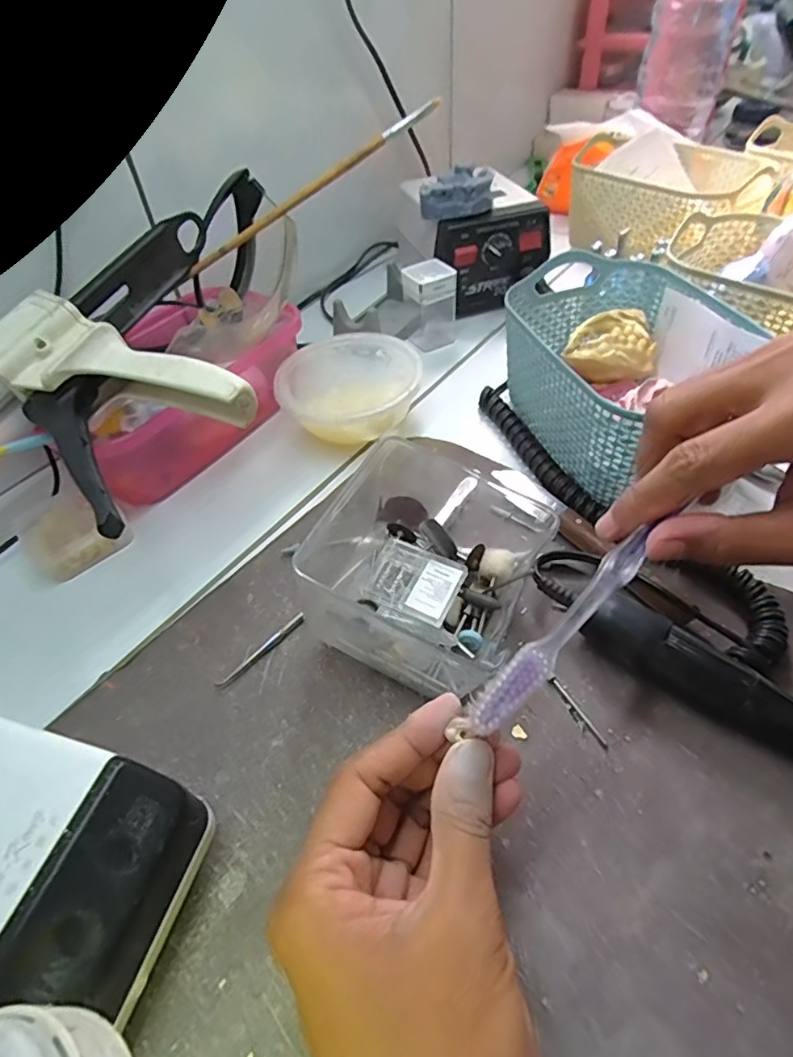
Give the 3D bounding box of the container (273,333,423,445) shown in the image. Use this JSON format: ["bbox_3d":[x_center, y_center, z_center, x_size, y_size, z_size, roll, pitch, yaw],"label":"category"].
[{"bbox_3d":[-0.035,-0.099,0.414,0.100,0.037,0.100,-2,49,2],"label":"container"}]

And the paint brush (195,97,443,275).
[{"bbox_3d":[-0.059,-0.231,0.386,0.199,0.007,0.010,-30,50,8],"label":"paint brush"}]

